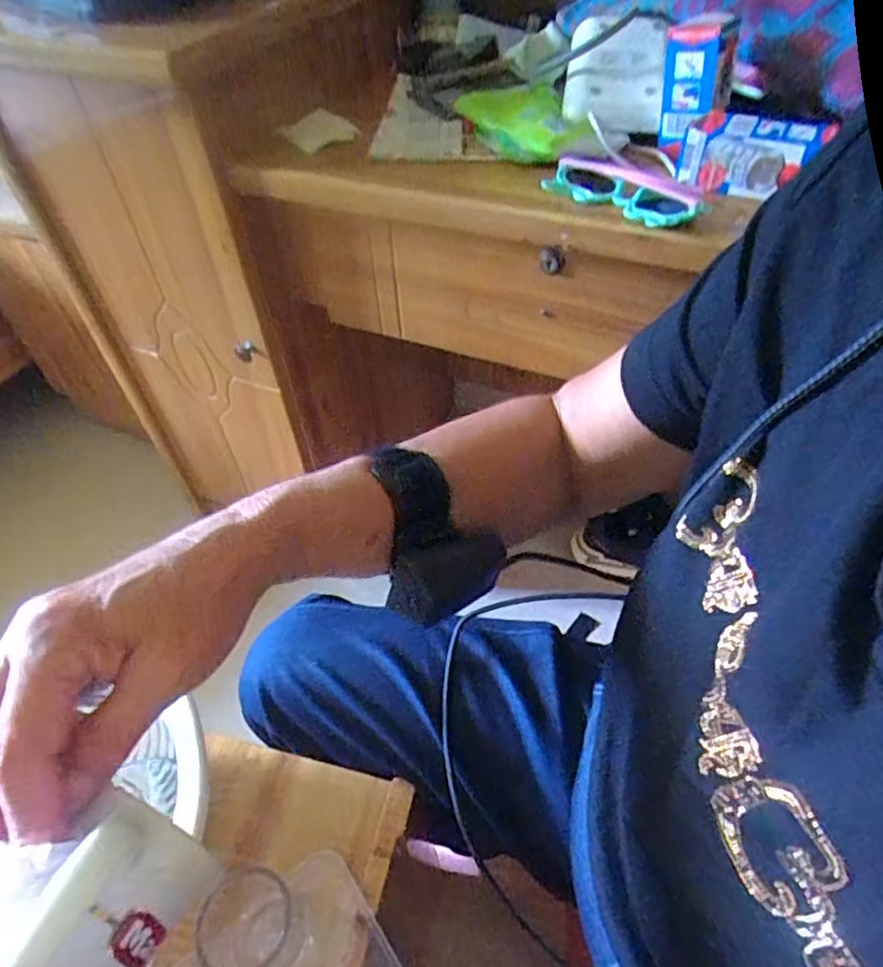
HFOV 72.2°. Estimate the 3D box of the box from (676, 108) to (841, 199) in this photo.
[{"bbox_3d":[0.239,-0.256,0.468,0.099,0.048,0.042,17,52,18],"label":"box"}]

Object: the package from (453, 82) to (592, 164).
[{"bbox_3d":[0.073,-0.329,0.550,0.094,0.024,0.127,-7,48,-3],"label":"package"}]

